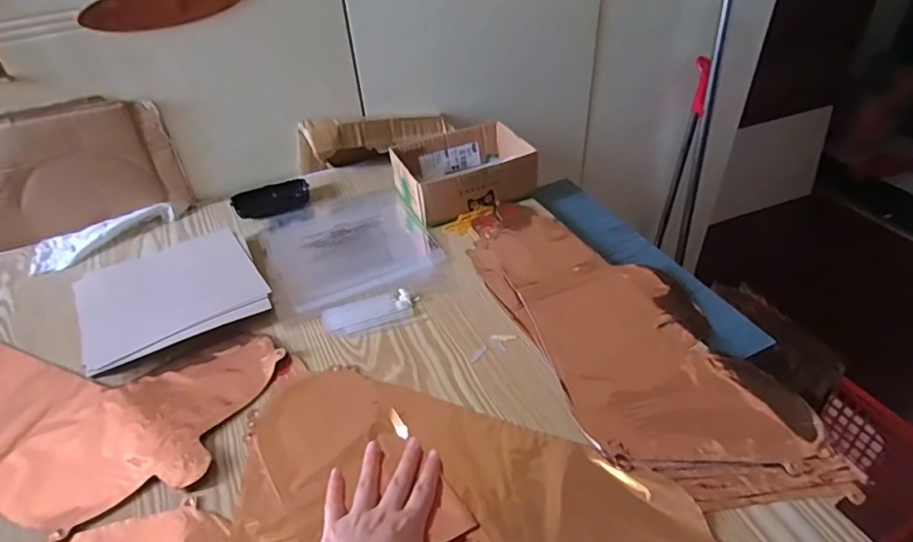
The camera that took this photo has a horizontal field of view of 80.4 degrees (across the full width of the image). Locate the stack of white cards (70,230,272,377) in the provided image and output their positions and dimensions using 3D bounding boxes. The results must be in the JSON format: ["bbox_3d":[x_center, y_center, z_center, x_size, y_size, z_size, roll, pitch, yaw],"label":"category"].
[{"bbox_3d":[-0.338,0.026,0.644,0.195,0.027,0.166,-22,43,-20],"label":"stack of white cards"}]

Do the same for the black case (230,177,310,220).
[{"bbox_3d":[-0.279,-0.111,0.821,0.110,0.026,0.045,-25,44,-22],"label":"black case"}]

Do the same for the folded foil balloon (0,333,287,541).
[{"bbox_3d":[-0.415,0.138,0.542,0.416,0.009,0.207,3,41,8],"label":"folded foil balloon"}]

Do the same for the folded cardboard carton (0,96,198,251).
[{"bbox_3d":[-0.525,-0.129,0.728,0.272,0.175,0.043,-14,41,-11],"label":"folded cardboard carton"}]

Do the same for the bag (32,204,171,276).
[{"bbox_3d":[-0.489,-0.047,0.750,0.181,0.022,0.073,-18,42,-15],"label":"bag"}]

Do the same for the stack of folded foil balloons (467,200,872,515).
[{"bbox_3d":[0.175,0.050,0.593,0.206,0.016,0.455,-16,42,-13],"label":"stack of folded foil balloons"}]

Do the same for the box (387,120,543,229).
[{"bbox_3d":[0.009,-0.143,0.788,0.180,0.065,0.137,-19,43,-17],"label":"box"}]

